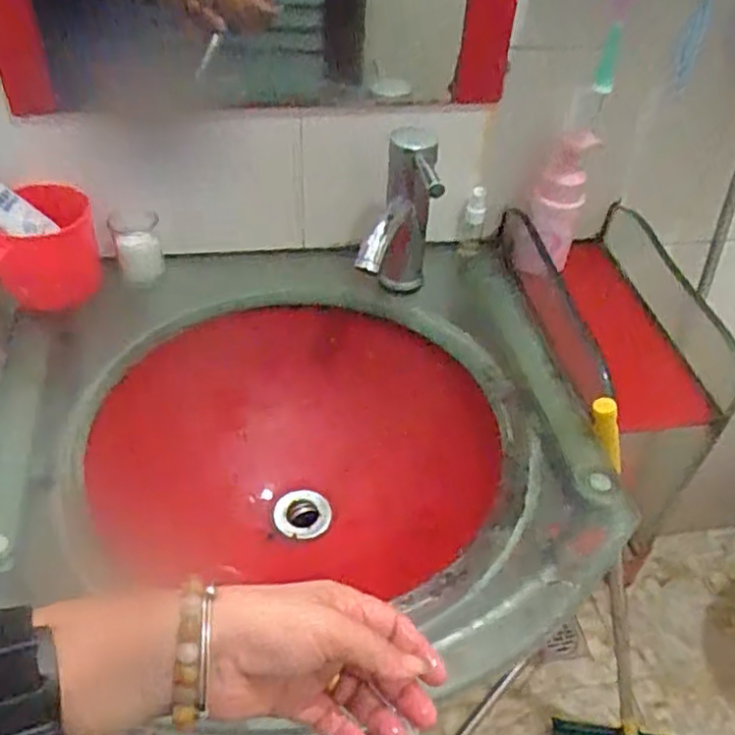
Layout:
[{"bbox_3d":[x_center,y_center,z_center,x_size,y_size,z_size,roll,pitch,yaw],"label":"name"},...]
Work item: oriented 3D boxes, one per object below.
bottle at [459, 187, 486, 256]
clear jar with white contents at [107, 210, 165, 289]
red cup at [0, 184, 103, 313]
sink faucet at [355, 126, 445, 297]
[{"bbox_3d":[0.126,-0.174,0.813,0.023,0.086,0.020,11,44,8],"label":"bottle"},{"bbox_3d":[-0.249,-0.130,0.739,0.048,0.077,0.048,2,44,-2],"label":"clear jar with white contents"},{"bbox_3d":[-0.330,-0.120,0.711,0.103,0.092,0.102,-13,46,-17],"label":"red cup"},{"bbox_3d":[0.034,-0.137,0.708,0.062,0.168,0.139,11,44,8],"label":"sink faucet"}]

